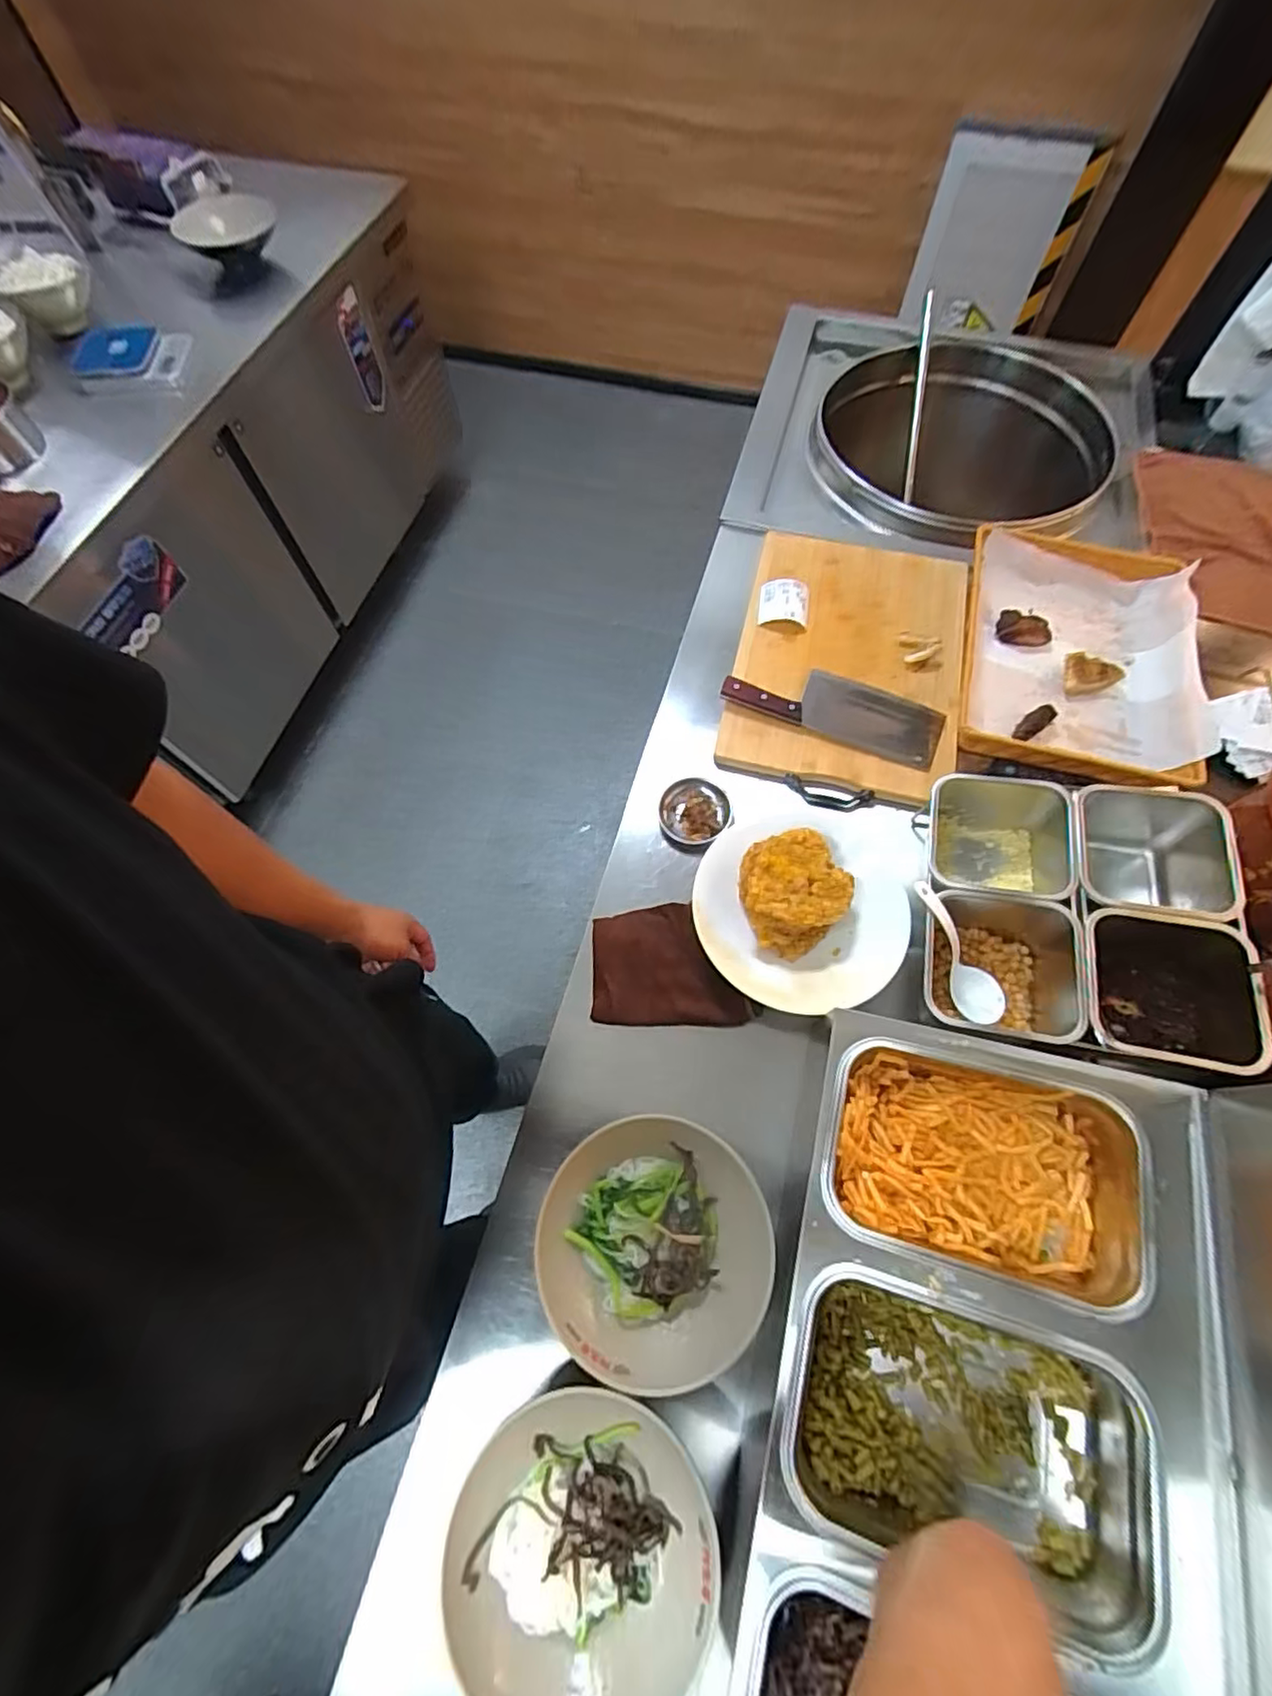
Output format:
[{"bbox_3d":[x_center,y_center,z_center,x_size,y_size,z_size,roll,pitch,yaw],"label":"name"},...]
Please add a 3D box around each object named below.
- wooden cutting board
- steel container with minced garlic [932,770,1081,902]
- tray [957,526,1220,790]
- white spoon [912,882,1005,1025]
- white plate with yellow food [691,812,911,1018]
[{"bbox_3d":[0.286,-0.260,0.856,0.290,0.038,0.385,14,81,4],"label":"wooden cutting board"},{"bbox_3d":[0.383,0.005,0.673,0.143,0.113,0.133,12,56,30],"label":"steel container with minced garlic"},{"bbox_3d":[0.592,-0.262,0.843,0.281,0.080,0.365,10,78,9],"label":"tray"},{"bbox_3d":[0.332,0.105,0.654,0.048,0.026,0.180,-34,106,-14],"label":"white spoon"},{"bbox_3d":[0.182,0.070,0.701,0.227,0.070,0.216,-2,65,-1],"label":"white plate with yellow food"}]

